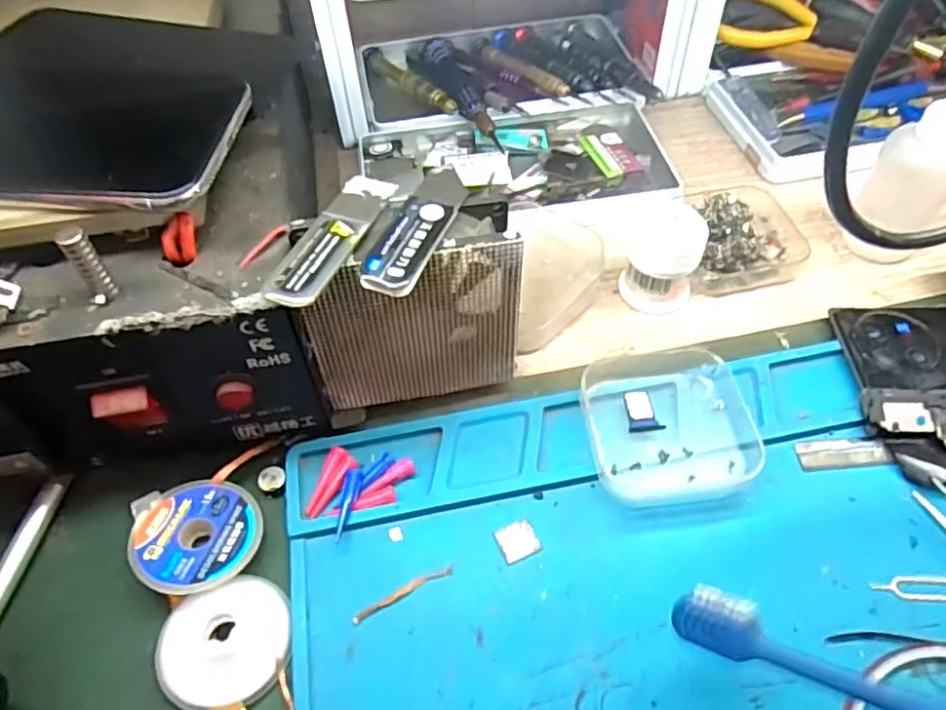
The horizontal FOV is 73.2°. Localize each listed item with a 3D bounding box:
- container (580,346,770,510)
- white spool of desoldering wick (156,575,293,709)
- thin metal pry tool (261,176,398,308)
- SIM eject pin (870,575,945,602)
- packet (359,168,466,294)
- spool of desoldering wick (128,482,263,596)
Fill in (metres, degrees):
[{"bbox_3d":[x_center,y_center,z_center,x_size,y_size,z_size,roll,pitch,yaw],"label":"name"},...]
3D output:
[{"bbox_3d":[0.080,0.026,0.263,0.068,0.014,0.070,-7,53,-2],"label":"container"},{"bbox_3d":[-0.085,0.099,0.218,0.043,0.009,0.039,-21,55,-12],"label":"white spool of desoldering wick"},{"bbox_3d":[-0.047,-0.041,0.216,0.017,0.004,0.070,19,51,7],"label":"thin metal pry tool"},{"bbox_3d":[0.158,0.082,0.225,0.032,0.004,0.009,1,56,3],"label":"SIM eject pin"},{"bbox_3d":[-0.019,-0.045,0.218,0.019,0.005,0.064,15,56,14],"label":"packet"},{"bbox_3d":[-0.104,0.068,0.238,0.045,0.013,0.045,-1,53,2],"label":"spool of desoldering wick"}]

